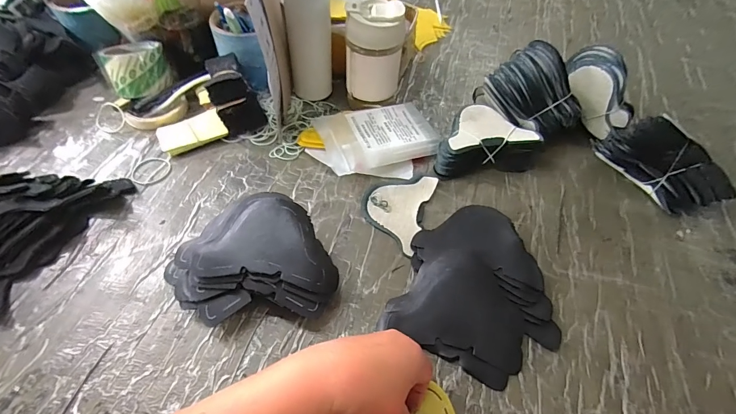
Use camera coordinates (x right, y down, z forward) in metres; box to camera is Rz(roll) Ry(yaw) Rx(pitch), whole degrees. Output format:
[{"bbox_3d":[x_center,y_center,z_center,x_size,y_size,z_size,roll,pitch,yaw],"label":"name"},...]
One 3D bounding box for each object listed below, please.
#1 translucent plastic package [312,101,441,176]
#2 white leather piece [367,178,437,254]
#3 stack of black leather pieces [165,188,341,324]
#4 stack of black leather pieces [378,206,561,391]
[{"bbox_3d":[0.016,-0.104,0.536,0.179,0.035,0.108,-17,57,-15],"label":"translucent plastic package"},{"bbox_3d":[0.040,-0.002,0.480,0.075,0.009,0.121,16,56,13],"label":"white leather piece"},{"bbox_3d":[-0.120,0.055,0.391,0.166,0.069,0.126,-4,53,-5],"label":"stack of black leather pieces"},{"bbox_3d":[0.126,0.085,0.410,0.168,0.026,0.188,18,56,14],"label":"stack of black leather pieces"}]

